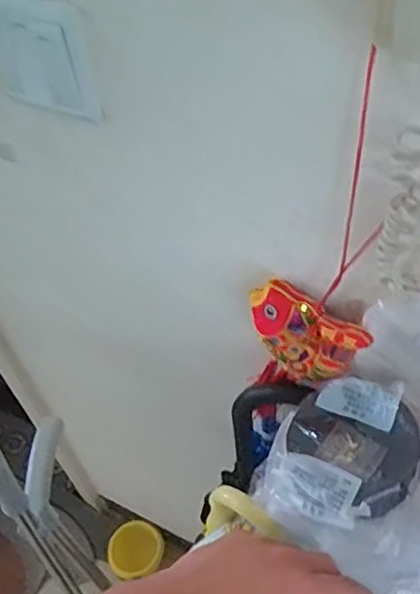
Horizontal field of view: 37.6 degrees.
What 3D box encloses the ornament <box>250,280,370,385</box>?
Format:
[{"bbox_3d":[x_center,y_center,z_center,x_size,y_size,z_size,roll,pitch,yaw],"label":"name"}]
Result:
[{"bbox_3d":[0.074,0.033,0.486,0.093,0.077,0.025,24,58,22],"label":"ornament"}]

